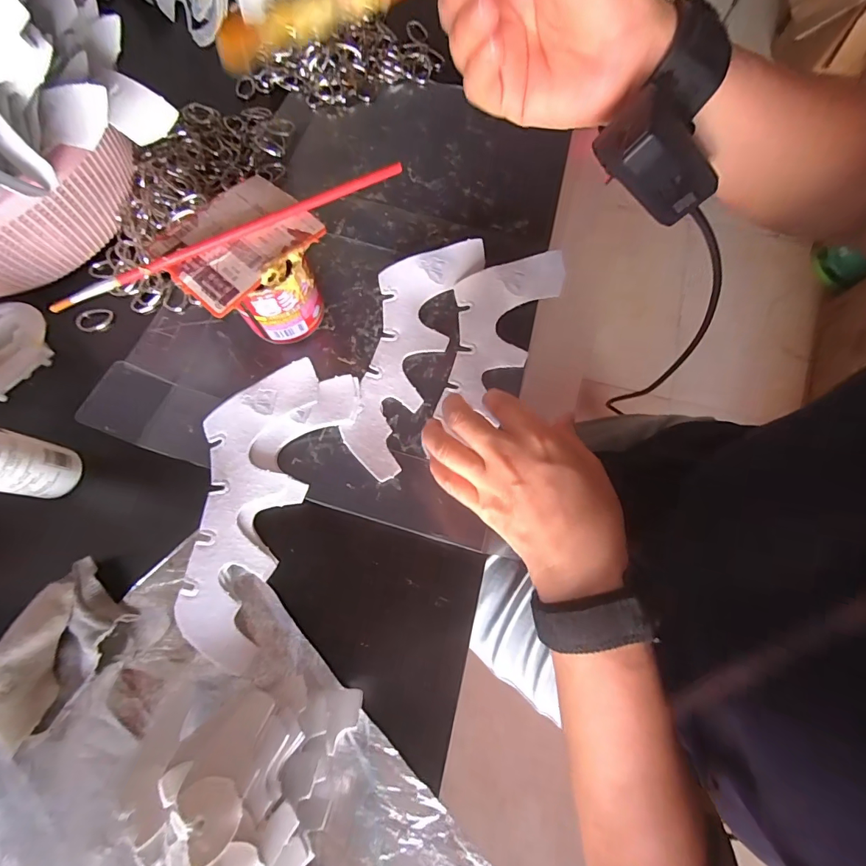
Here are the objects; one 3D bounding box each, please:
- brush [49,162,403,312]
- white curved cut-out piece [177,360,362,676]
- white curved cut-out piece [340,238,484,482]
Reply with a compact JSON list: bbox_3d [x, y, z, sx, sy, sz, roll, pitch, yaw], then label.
[{"bbox_3d":[-0.135,-0.139,0.295,0.249,0.008,0.010,-28,76,-9],"label":"brush"},{"bbox_3d":[-0.134,0.042,0.309,0.096,0.010,0.209,19,74,2],"label":"white curved cut-out piece"},{"bbox_3d":[-0.026,-0.074,0.344,0.070,0.015,0.210,20,74,5],"label":"white curved cut-out piece"}]

